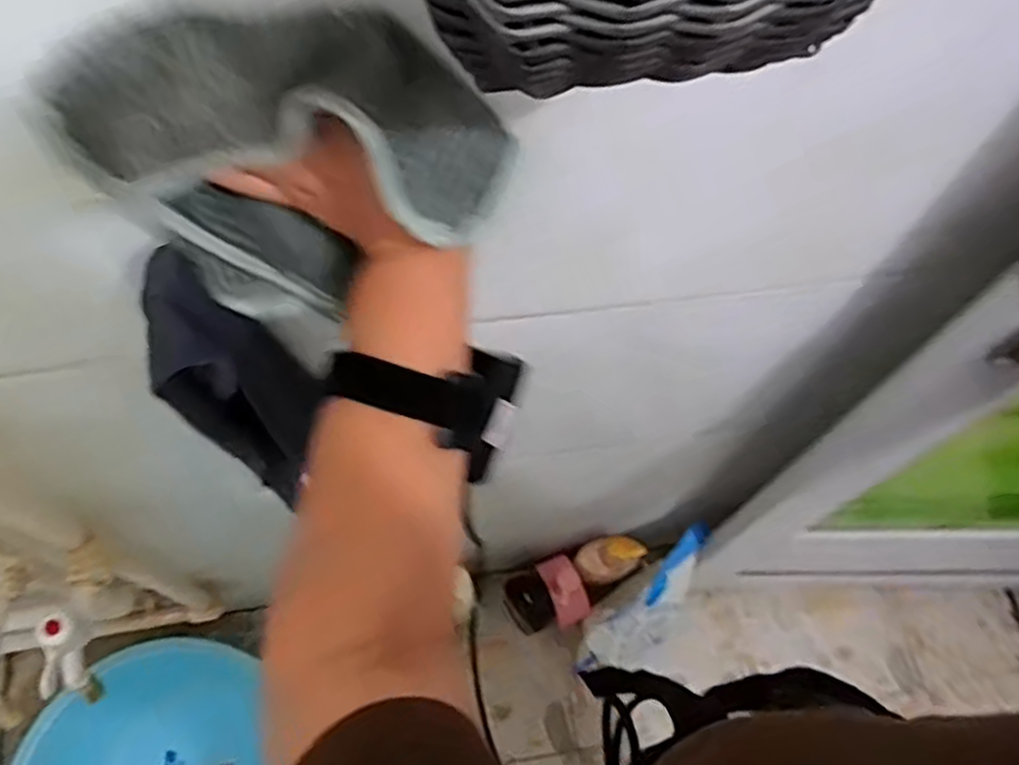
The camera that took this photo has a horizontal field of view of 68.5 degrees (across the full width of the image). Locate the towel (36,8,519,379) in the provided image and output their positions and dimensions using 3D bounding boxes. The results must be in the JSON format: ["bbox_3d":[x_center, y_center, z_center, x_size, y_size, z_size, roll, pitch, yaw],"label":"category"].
[{"bbox_3d":[-0.088,-0.077,0.351,0.164,0.181,0.048,4,64,0],"label":"towel"}]

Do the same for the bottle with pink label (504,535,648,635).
[{"bbox_3d":[0.104,0.314,1.169,0.263,0.081,0.102,-36,64,26],"label":"bottle with pink label"}]

